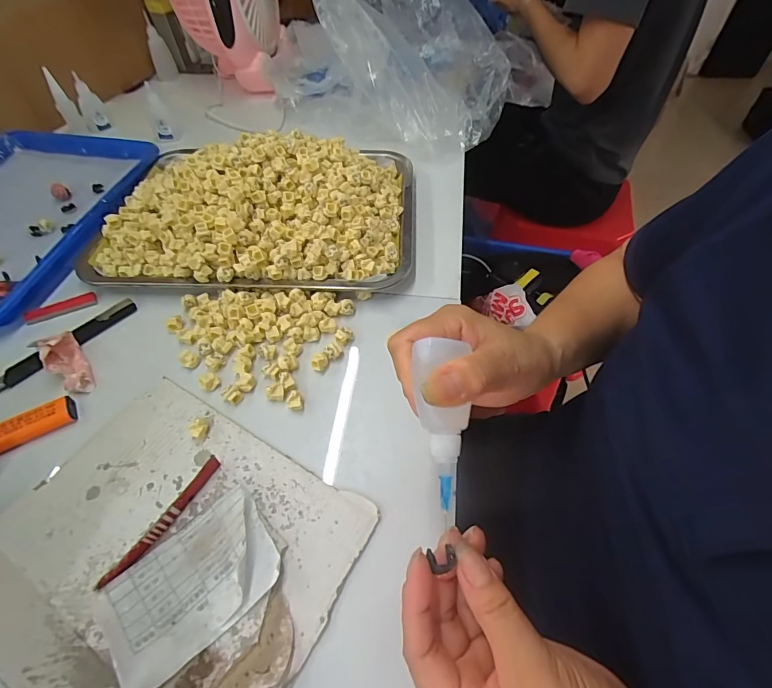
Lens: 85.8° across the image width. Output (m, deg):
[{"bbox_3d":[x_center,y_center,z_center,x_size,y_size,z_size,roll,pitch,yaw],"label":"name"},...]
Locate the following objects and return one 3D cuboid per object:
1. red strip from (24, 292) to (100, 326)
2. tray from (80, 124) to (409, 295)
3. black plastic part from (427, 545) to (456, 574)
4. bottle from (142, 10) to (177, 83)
[{"bbox_3d":[-0.330,-0.037,0.423,0.064,0.009,0.013,-24,57,-16],"label":"red strip"},{"bbox_3d":[-0.146,-0.172,0.465,0.350,0.067,0.246,1,54,1],"label":"tray"},{"bbox_3d":[0.028,0.109,0.212,0.013,0.005,0.011,-13,55,-8],"label":"black plastic part"},{"bbox_3d":[-0.416,-0.538,0.762,0.039,0.089,0.040,-21,56,-14],"label":"bottle"}]

